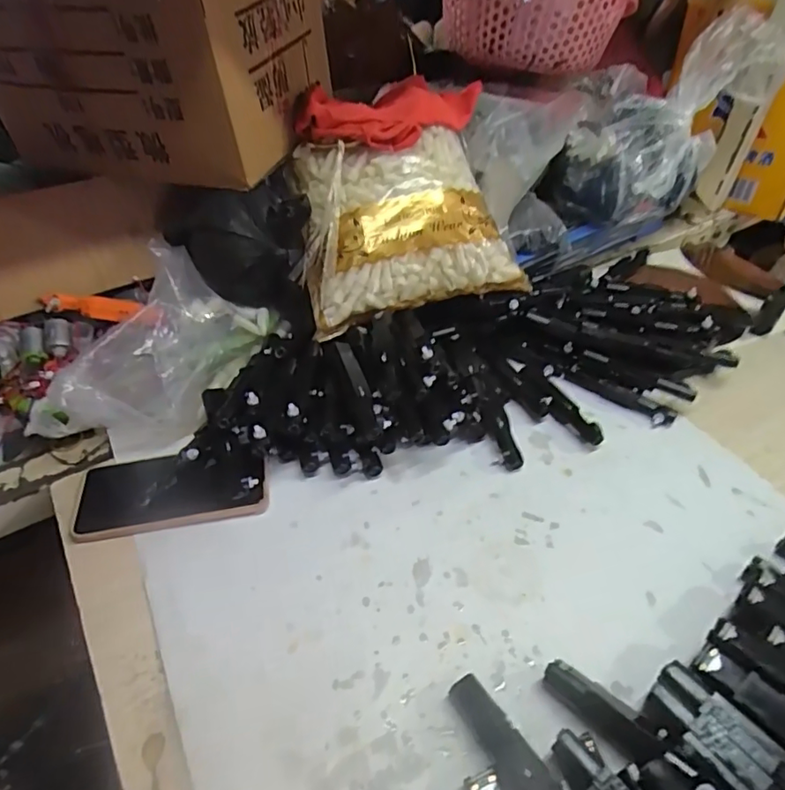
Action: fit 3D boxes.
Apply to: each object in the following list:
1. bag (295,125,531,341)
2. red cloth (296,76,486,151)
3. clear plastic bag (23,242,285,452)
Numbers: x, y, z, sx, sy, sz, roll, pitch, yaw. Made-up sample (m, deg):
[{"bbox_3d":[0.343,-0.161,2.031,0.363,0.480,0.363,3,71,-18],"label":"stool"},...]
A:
[{"bbox_3d":[0.011,-0.188,0.588,0.236,0.201,0.080,-15,4,-8],"label":"bag"},{"bbox_3d":[-0.004,-0.319,0.609,0.124,0.047,0.202,30,52,26],"label":"red cloth"},{"bbox_3d":[-0.229,-0.037,0.539,0.117,0.117,0.232,24,49,22],"label":"clear plastic bag"}]

